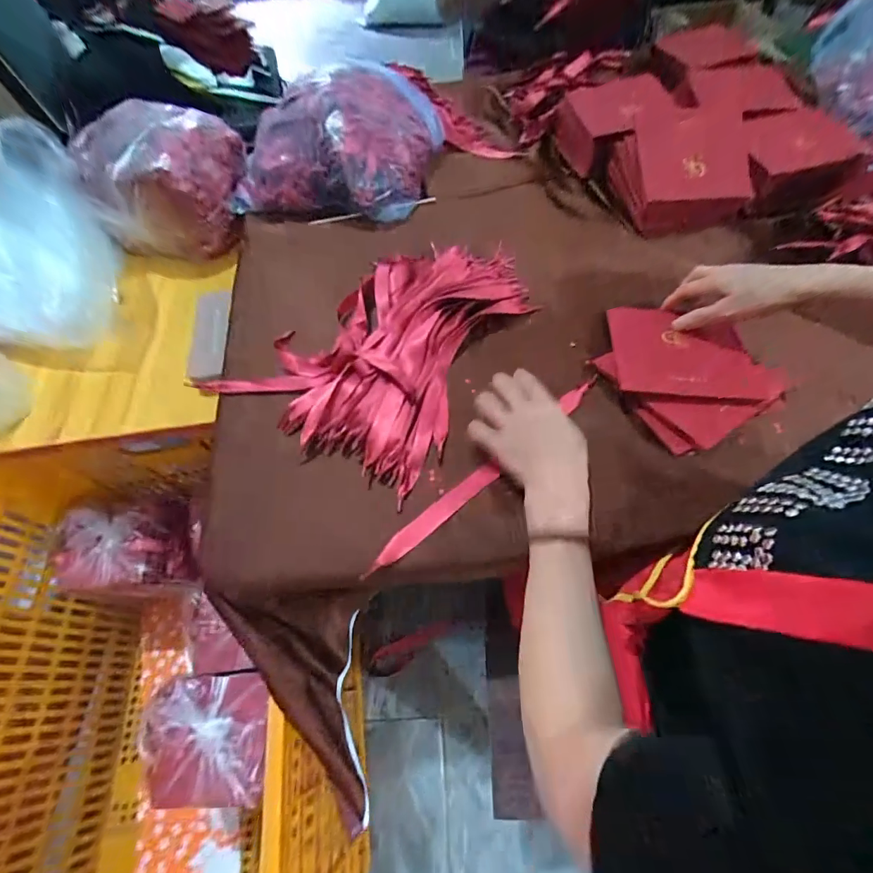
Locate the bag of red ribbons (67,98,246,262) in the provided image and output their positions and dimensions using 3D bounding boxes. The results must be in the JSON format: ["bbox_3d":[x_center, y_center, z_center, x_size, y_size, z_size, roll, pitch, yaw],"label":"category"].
[{"bbox_3d":[-0.410,-0.387,0.669,0.207,0.144,0.161,1,60,5],"label":"bag of red ribbons"}]

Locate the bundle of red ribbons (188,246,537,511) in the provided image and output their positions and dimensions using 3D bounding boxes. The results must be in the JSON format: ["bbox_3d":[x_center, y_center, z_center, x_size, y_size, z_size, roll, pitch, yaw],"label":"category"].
[{"bbox_3d":[-0.034,-0.120,0.496,0.266,0.042,0.350,33,67,21],"label":"bundle of red ribbons"}]

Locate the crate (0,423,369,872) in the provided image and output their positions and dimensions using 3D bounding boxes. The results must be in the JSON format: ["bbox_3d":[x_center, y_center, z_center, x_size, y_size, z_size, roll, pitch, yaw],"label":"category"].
[{"bbox_3d":[-0.393,0.368,0.638,0.500,0.425,0.653,-7,59,1],"label":"crate"}]

